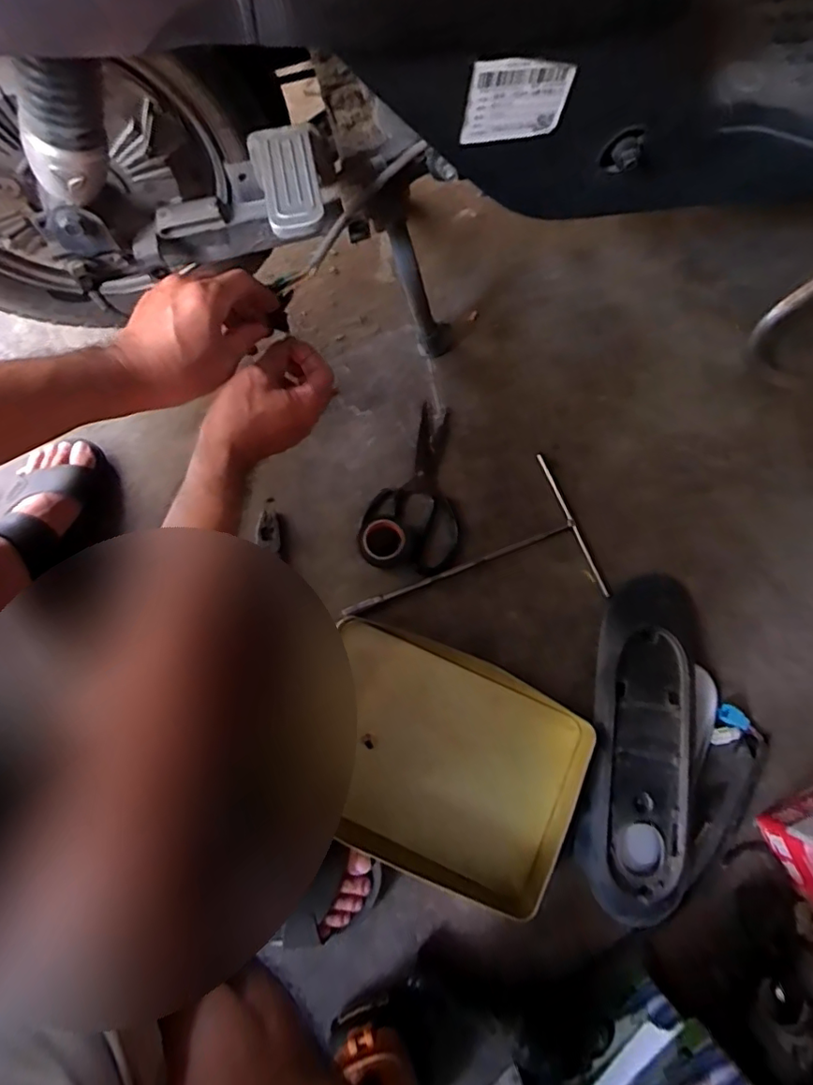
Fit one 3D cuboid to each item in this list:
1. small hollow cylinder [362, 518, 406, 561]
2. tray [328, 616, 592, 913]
[{"bbox_3d":[-0.027,-0.003,0.665,0.048,0.020,0.049,0,76,-1],"label":"small hollow cylinder"},{"bbox_3d":[0.036,0.235,0.596,0.309,0.046,0.231,19,76,3],"label":"tray"}]

